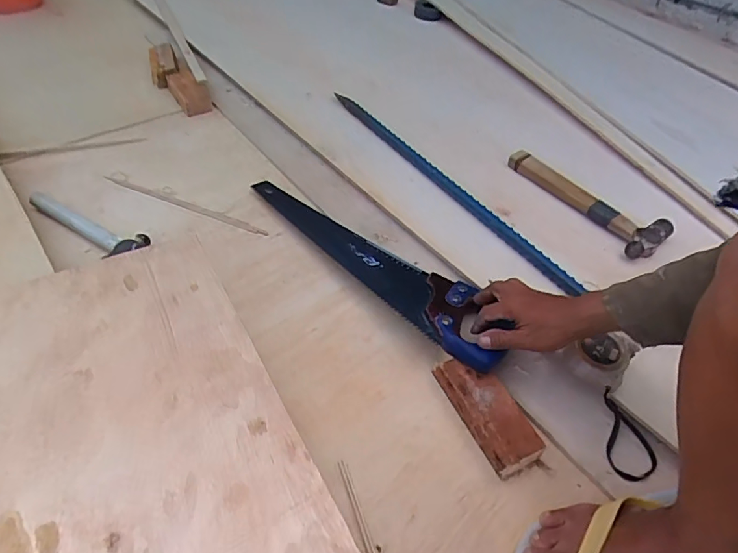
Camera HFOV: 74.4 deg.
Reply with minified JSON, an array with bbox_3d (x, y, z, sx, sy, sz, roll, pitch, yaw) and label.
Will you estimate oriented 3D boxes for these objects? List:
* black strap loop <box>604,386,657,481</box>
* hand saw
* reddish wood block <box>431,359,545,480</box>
[{"bbox_3d":[0.310,0.191,0.595,0.058,0.025,0.108,-6,65,-9],"label":"black strap loop"},{"bbox_3d":[0.009,-0.029,0.757,0.123,0.043,0.503,-33,53,-28],"label":"hand saw"},{"bbox_3d":[0.147,0.163,0.601,0.068,0.037,0.152,-17,53,-18],"label":"reddish wood block"}]

